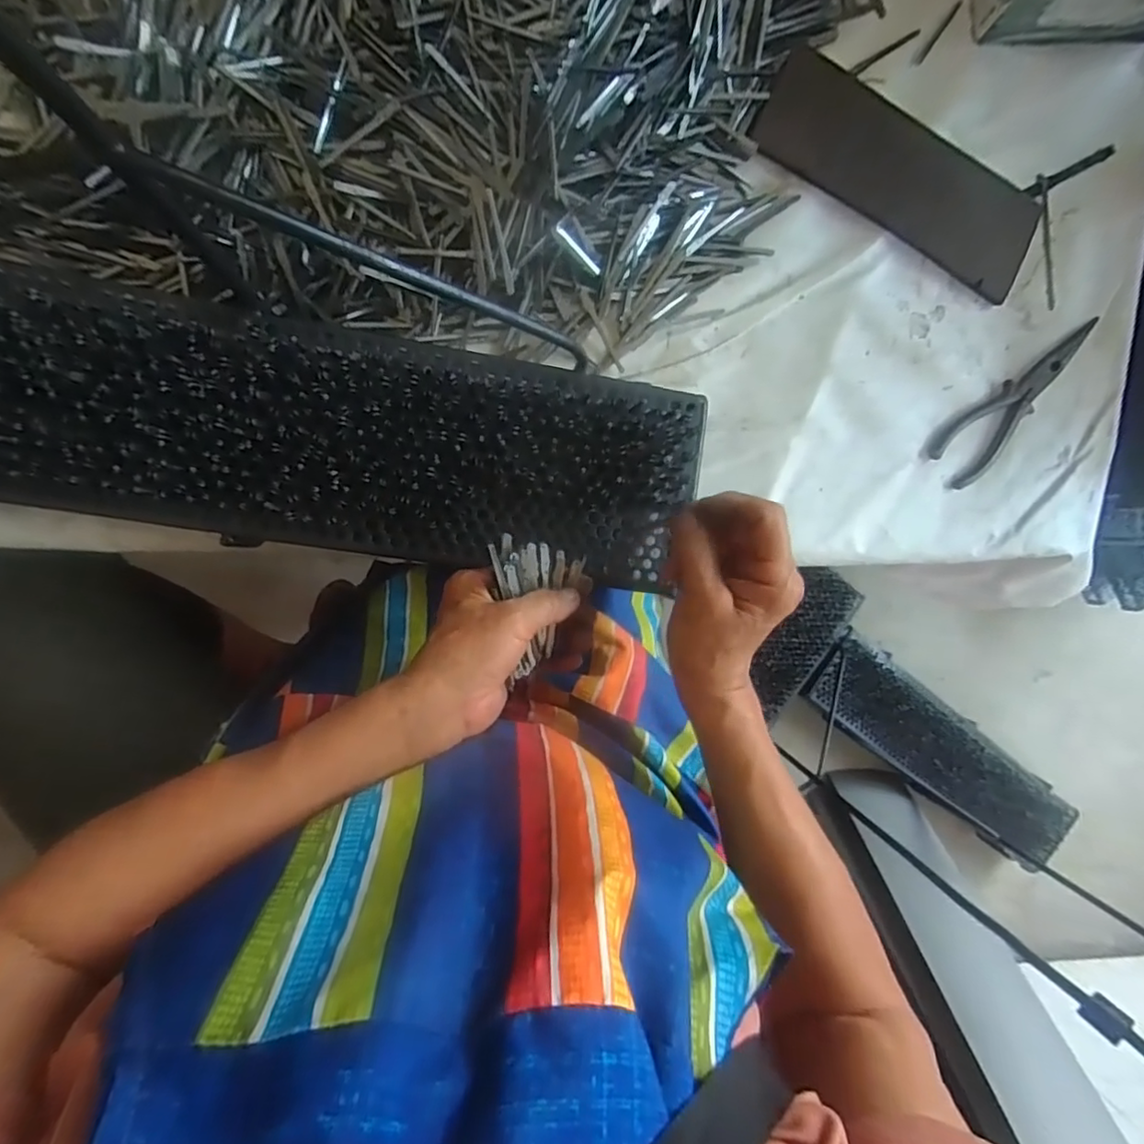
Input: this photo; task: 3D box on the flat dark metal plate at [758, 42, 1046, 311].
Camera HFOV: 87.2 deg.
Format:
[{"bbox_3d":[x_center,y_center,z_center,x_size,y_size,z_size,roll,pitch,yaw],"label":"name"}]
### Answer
[{"bbox_3d":[0.273,-0.327,0.495,0.252,0.011,0.094,25,93,-7],"label":"flat dark metal plate"}]

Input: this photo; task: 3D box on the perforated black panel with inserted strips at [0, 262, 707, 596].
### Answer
[{"bbox_3d":[-0.202,-0.093,0.376,0.570,0.025,0.142,7,94,-10],"label":"perforated black panel with inserted strips"}]

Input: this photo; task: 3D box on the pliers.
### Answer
[{"bbox_3d":[0.397,-0.149,0.527,0.190,0.007,0.054,-40,99,-3],"label":"pliers"}]

